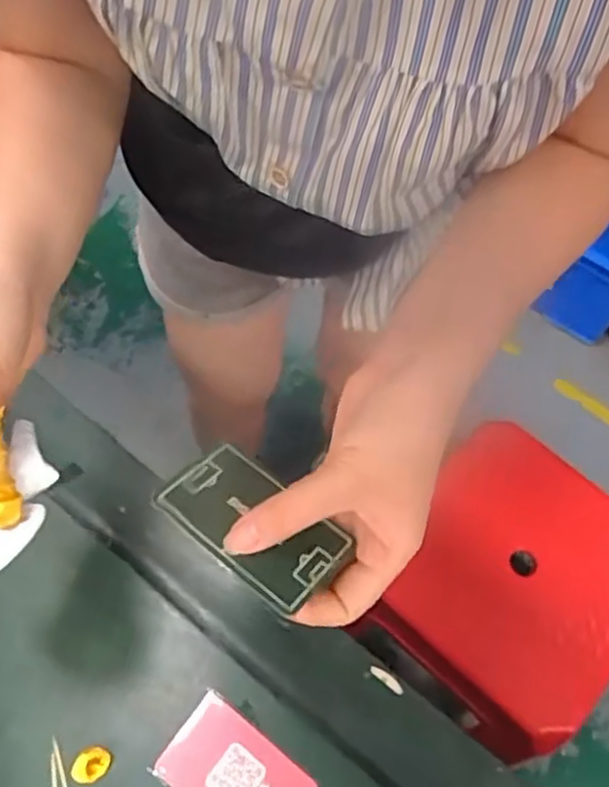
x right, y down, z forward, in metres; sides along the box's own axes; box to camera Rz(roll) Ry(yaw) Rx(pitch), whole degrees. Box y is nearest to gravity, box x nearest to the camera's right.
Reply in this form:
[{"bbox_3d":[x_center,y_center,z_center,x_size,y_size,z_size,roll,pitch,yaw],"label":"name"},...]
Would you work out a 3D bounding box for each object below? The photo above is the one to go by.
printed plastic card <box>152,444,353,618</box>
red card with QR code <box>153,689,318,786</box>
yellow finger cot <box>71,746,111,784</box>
[{"bbox_3d":[-0.024,0.059,0.315,0.083,0.008,0.050,34,51,19],"label":"printed plastic card"},{"bbox_3d":[-0.041,0.229,0.414,0.086,0.004,0.055,35,61,14],"label":"red card with QR code"},{"bbox_3d":[-0.125,0.219,0.407,0.017,0.015,0.020,15,63,4],"label":"yellow finger cot"}]

